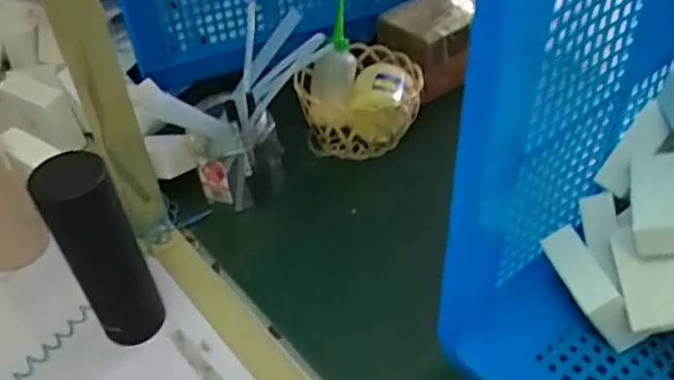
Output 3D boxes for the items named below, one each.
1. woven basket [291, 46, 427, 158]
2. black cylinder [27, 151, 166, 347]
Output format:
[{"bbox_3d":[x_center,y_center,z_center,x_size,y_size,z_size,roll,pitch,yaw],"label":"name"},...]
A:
[{"bbox_3d":[0.033,-0.119,0.870,0.153,0.092,0.145,-2,44,2],"label":"woven basket"},{"bbox_3d":[-0.216,0.070,0.621,0.062,0.226,0.061,-29,49,-24],"label":"black cylinder"}]

